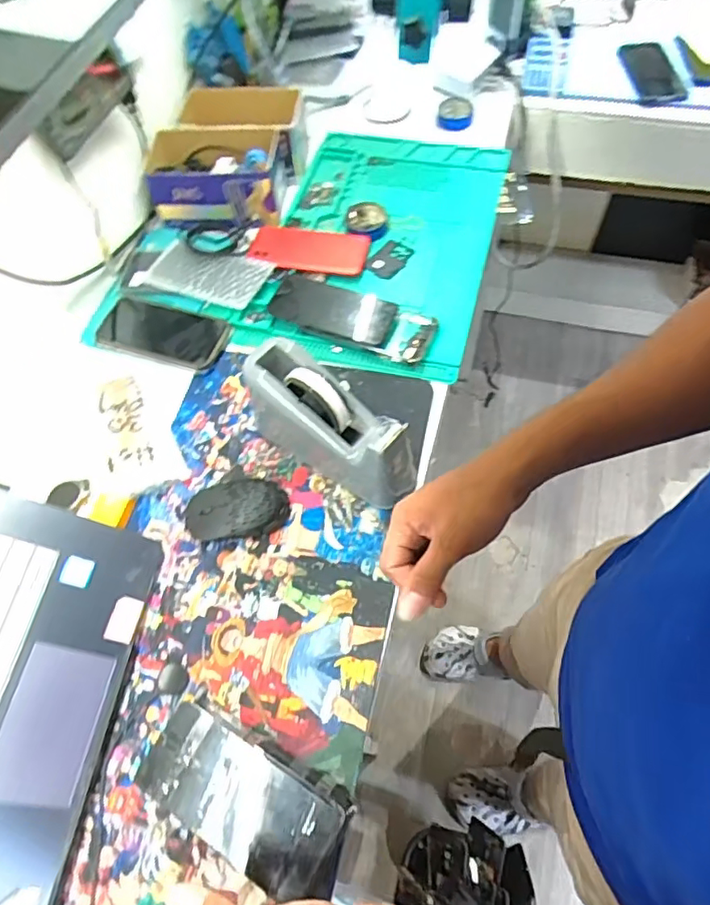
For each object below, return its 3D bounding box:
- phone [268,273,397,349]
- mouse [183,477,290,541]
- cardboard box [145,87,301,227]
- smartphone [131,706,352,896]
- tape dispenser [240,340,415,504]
[{"bbox_3d":[-0.030,-0.188,0.742,0.168,0.016,0.083,20,64,15],"label":"phone"},{"bbox_3d":[-0.127,0.060,0.610,0.108,0.034,0.063,-16,60,-5],"label":"mouse"},{"bbox_3d":[-0.202,-0.478,0.877,0.198,0.071,0.282,4,61,7],"label":"cardboard box"},{"bbox_3d":[-0.092,0.265,0.443,0.159,0.012,0.075,26,66,17],"label":"smartphone"},{"bbox_3d":[-0.029,-0.032,0.609,0.205,0.109,0.072,37,69,22],"label":"tape dispenser"}]

